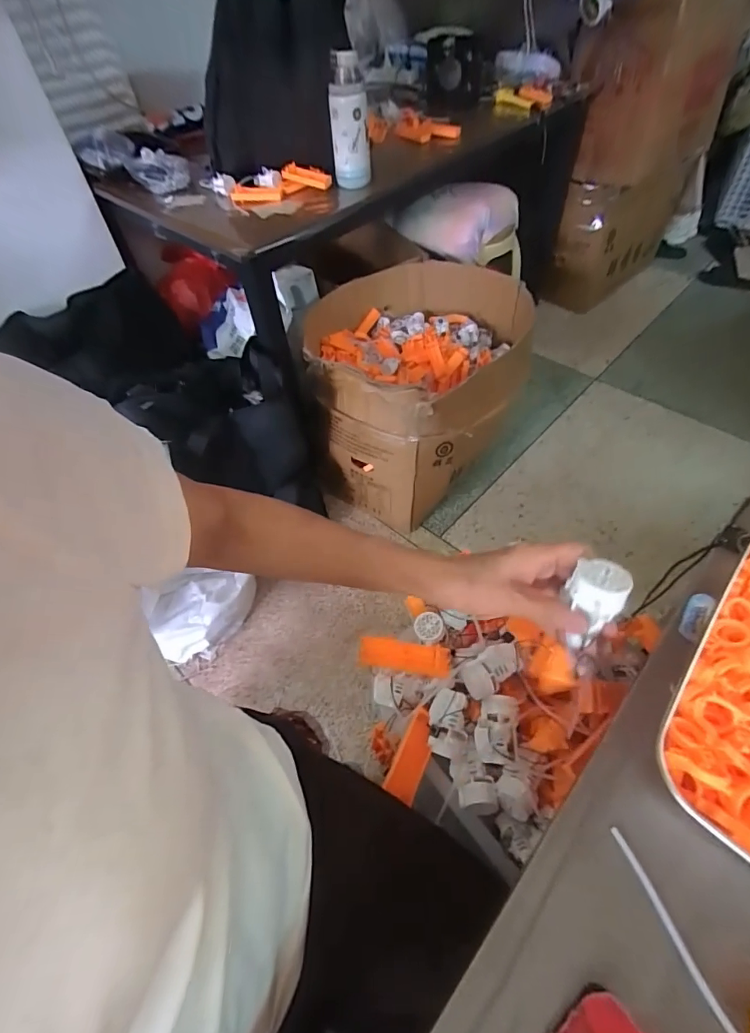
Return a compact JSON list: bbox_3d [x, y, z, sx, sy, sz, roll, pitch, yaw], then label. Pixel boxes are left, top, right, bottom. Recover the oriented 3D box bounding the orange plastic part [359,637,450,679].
[{"bbox_3d":[0.036,0.169,0.555,0.106,0.018,0.035,7,54,9],"label":"orange plastic part"}]

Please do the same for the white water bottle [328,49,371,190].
[{"bbox_3d":[-0.052,-0.793,0.939,0.074,0.217,0.084,-1,53,3],"label":"white water bottle"}]

